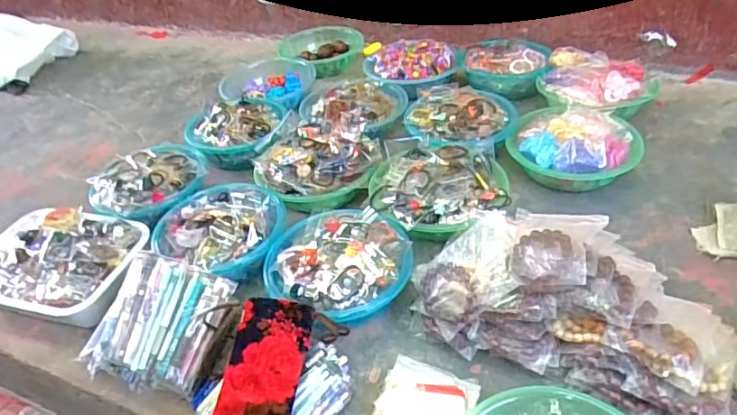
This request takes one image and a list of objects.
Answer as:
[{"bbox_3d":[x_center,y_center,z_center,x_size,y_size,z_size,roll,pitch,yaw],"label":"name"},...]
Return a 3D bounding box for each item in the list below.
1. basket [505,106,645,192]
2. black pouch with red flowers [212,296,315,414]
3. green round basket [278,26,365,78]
[{"bbox_3d":[0.379,-0.112,1.039,0.208,0.102,0.194,-4,40,3],"label":"basket"},{"bbox_3d":[-0.130,0.201,0.698,0.092,0.024,0.173,14,56,-6],"label":"black pouch with red flowers"},{"bbox_3d":[-0.127,-0.436,1.540,0.229,0.063,0.222,-4,40,3],"label":"green round basket"}]

